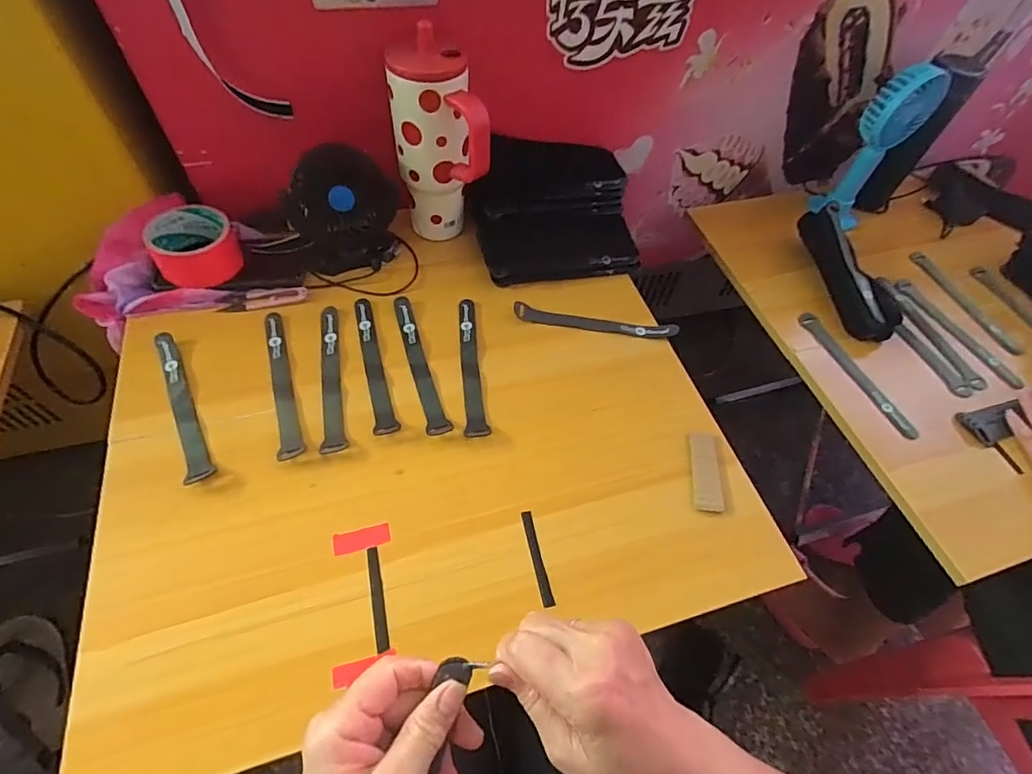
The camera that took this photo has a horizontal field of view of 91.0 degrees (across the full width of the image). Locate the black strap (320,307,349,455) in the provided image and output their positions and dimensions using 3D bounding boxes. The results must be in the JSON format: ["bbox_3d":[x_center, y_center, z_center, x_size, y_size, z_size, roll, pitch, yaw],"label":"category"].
[{"bbox_3d":[-0.196,-0.014,0.539,0.023,0.004,0.187,-11,57,-10],"label":"black strap"}]

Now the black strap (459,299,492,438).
[{"bbox_3d":[-0.049,-0.027,0.557,0.024,0.007,0.185,-6,57,-6],"label":"black strap"}]

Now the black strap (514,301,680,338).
[{"bbox_3d":[0.094,-0.078,0.602,0.192,0.012,0.023,8,56,3],"label":"black strap"}]

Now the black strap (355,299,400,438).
[{"bbox_3d":[-0.153,-0.028,0.551,0.024,0.004,0.184,-12,58,-11],"label":"black strap"}]

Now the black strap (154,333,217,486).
[{"bbox_3d":[-0.336,0.016,0.507,0.022,0.008,0.189,-26,61,-19],"label":"black strap"}]

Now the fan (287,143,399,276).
[{"bbox_3d":[-0.200,-0.206,0.589,0.123,0.135,0.068,-16,58,-13],"label":"fan"}]

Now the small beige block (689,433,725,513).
[{"bbox_3d":[0.189,0.083,0.504,0.027,0.007,0.081,4,56,0],"label":"small beige block"}]

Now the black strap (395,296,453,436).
[{"bbox_3d":[-0.105,-0.030,0.557,0.024,0.004,0.190,-14,58,-12],"label":"black strap"}]

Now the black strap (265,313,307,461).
[{"bbox_3d":[-0.244,-0.009,0.531,0.023,0.004,0.188,-15,58,-12],"label":"black strap"}]

